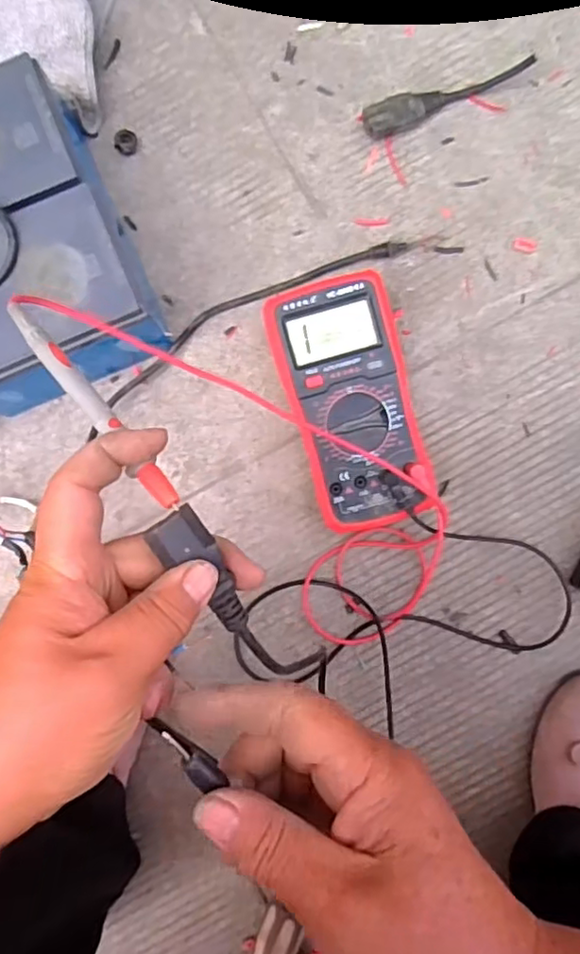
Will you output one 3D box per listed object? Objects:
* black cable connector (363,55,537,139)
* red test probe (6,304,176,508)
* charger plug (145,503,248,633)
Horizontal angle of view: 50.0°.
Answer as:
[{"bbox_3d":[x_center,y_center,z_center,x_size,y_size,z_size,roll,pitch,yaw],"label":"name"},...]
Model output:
[{"bbox_3d":[0.126,-0.311,0.504,0.140,0.020,0.023,-22,87,2],"label":"black cable connector"},{"bbox_3d":[-0.091,-0.036,0.276,0.010,0.011,0.131,-42,75,1],"label":"red test probe"},{"bbox_3d":[-0.035,0.040,0.259,0.021,0.012,0.056,-31,106,2],"label":"charger plug"}]

